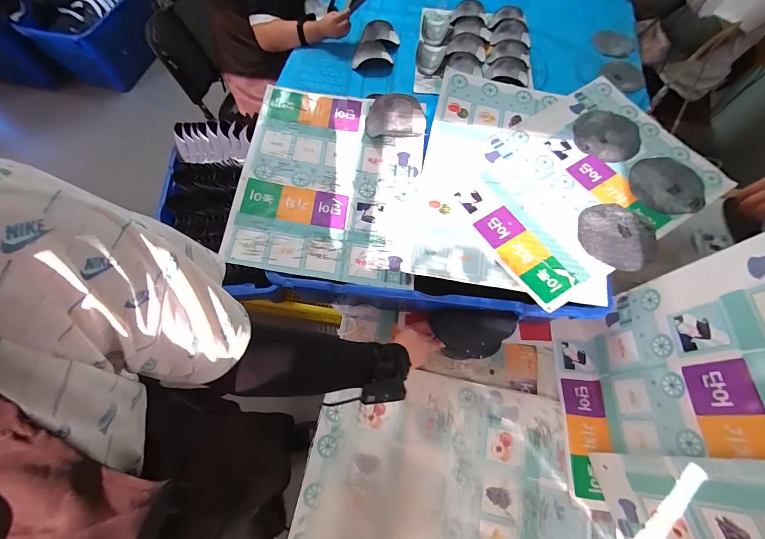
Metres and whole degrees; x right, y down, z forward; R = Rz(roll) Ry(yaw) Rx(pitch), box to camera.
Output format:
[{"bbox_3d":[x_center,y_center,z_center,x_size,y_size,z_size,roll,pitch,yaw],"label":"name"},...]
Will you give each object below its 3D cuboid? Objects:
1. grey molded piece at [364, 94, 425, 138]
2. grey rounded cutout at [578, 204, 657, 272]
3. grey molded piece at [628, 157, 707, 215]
[{"bbox_3d":[0.030,-0.348,0.770,0.140,0.054,0.092,6,66,3],"label":"grey molded piece"},{"bbox_3d":[0.476,-0.067,0.672,0.147,0.010,0.146,0,66,0],"label":"grey rounded cutout"},{"bbox_3d":[0.609,-0.181,0.712,0.142,0.013,0.150,0,66,0],"label":"grey molded piece"}]

